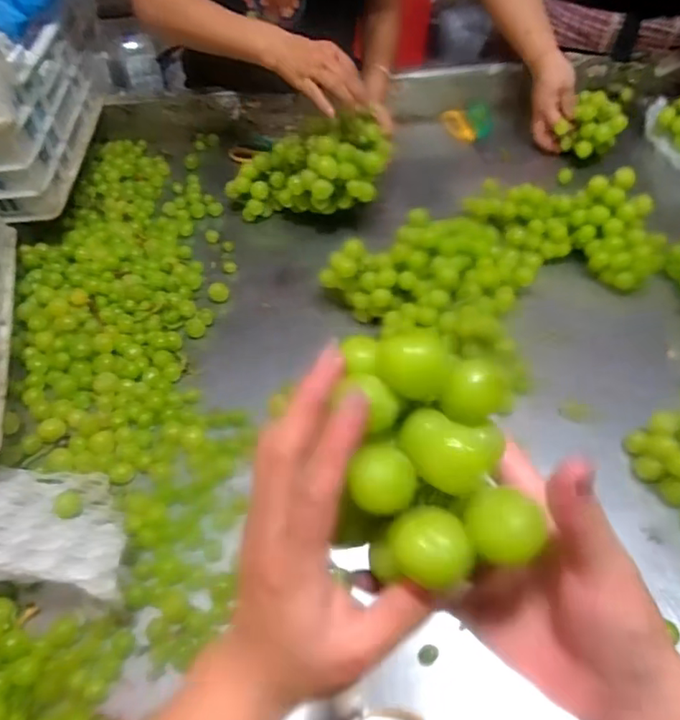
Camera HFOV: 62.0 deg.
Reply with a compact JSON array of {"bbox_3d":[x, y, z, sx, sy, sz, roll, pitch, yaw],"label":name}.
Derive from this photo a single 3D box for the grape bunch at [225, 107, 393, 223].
[{"bbox_3d":[-0.053,-0.275,0.845,0.244,0.121,0.097,-11,49,23],"label":"grape bunch"}]

